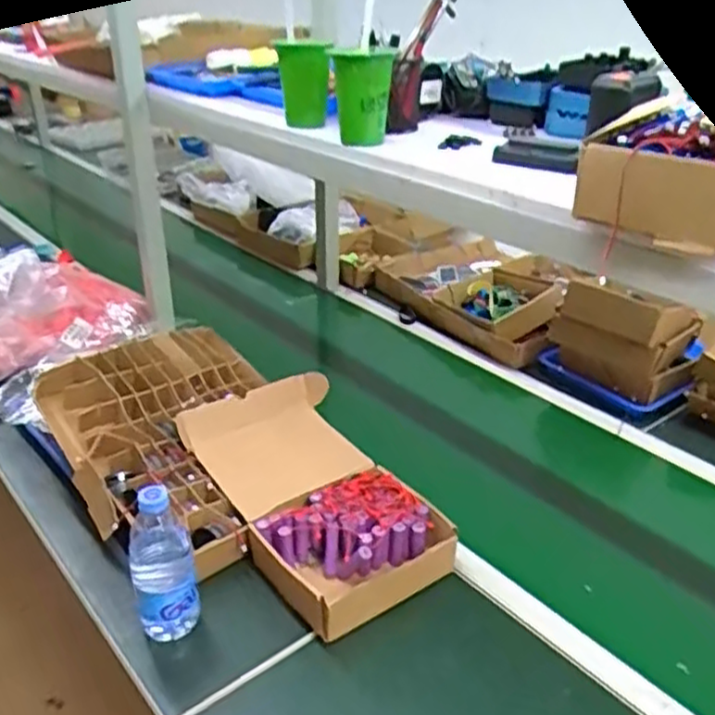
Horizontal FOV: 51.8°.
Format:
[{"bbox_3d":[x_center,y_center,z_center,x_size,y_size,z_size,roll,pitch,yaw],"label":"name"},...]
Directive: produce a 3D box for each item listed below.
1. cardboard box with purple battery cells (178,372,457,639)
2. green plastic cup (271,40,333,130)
[{"bbox_3d":[-0.069,0.190,1.052,0.241,0.110,0.403,-17,33,-28],"label":"cardboard box with purple battery cells"},{"bbox_3d":[-0.077,-0.411,1.107,0.079,0.130,0.067,1,29,1],"label":"green plastic cup"}]

